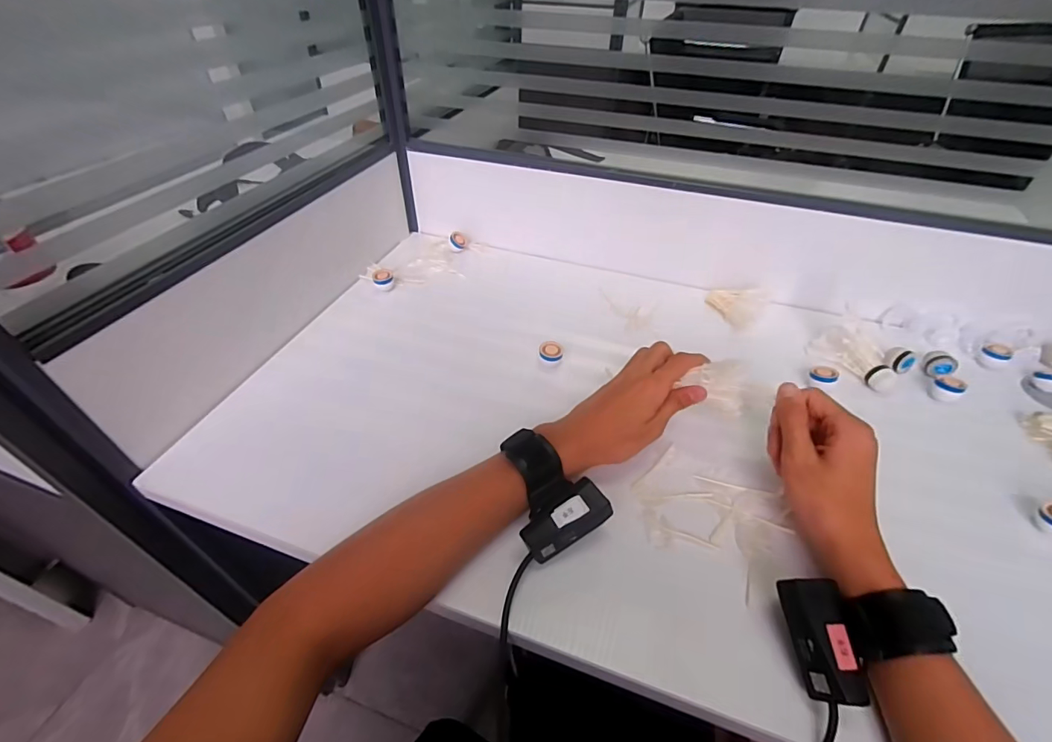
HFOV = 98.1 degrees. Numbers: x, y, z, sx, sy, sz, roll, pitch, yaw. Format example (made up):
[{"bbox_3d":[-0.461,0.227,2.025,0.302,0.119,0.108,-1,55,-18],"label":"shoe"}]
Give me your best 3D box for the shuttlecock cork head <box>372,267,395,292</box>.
[{"bbox_3d":[-0.189,-0.122,0.606,0.026,0.020,0.029,-15,47,-15],"label":"shuttlecock cork head"}]

